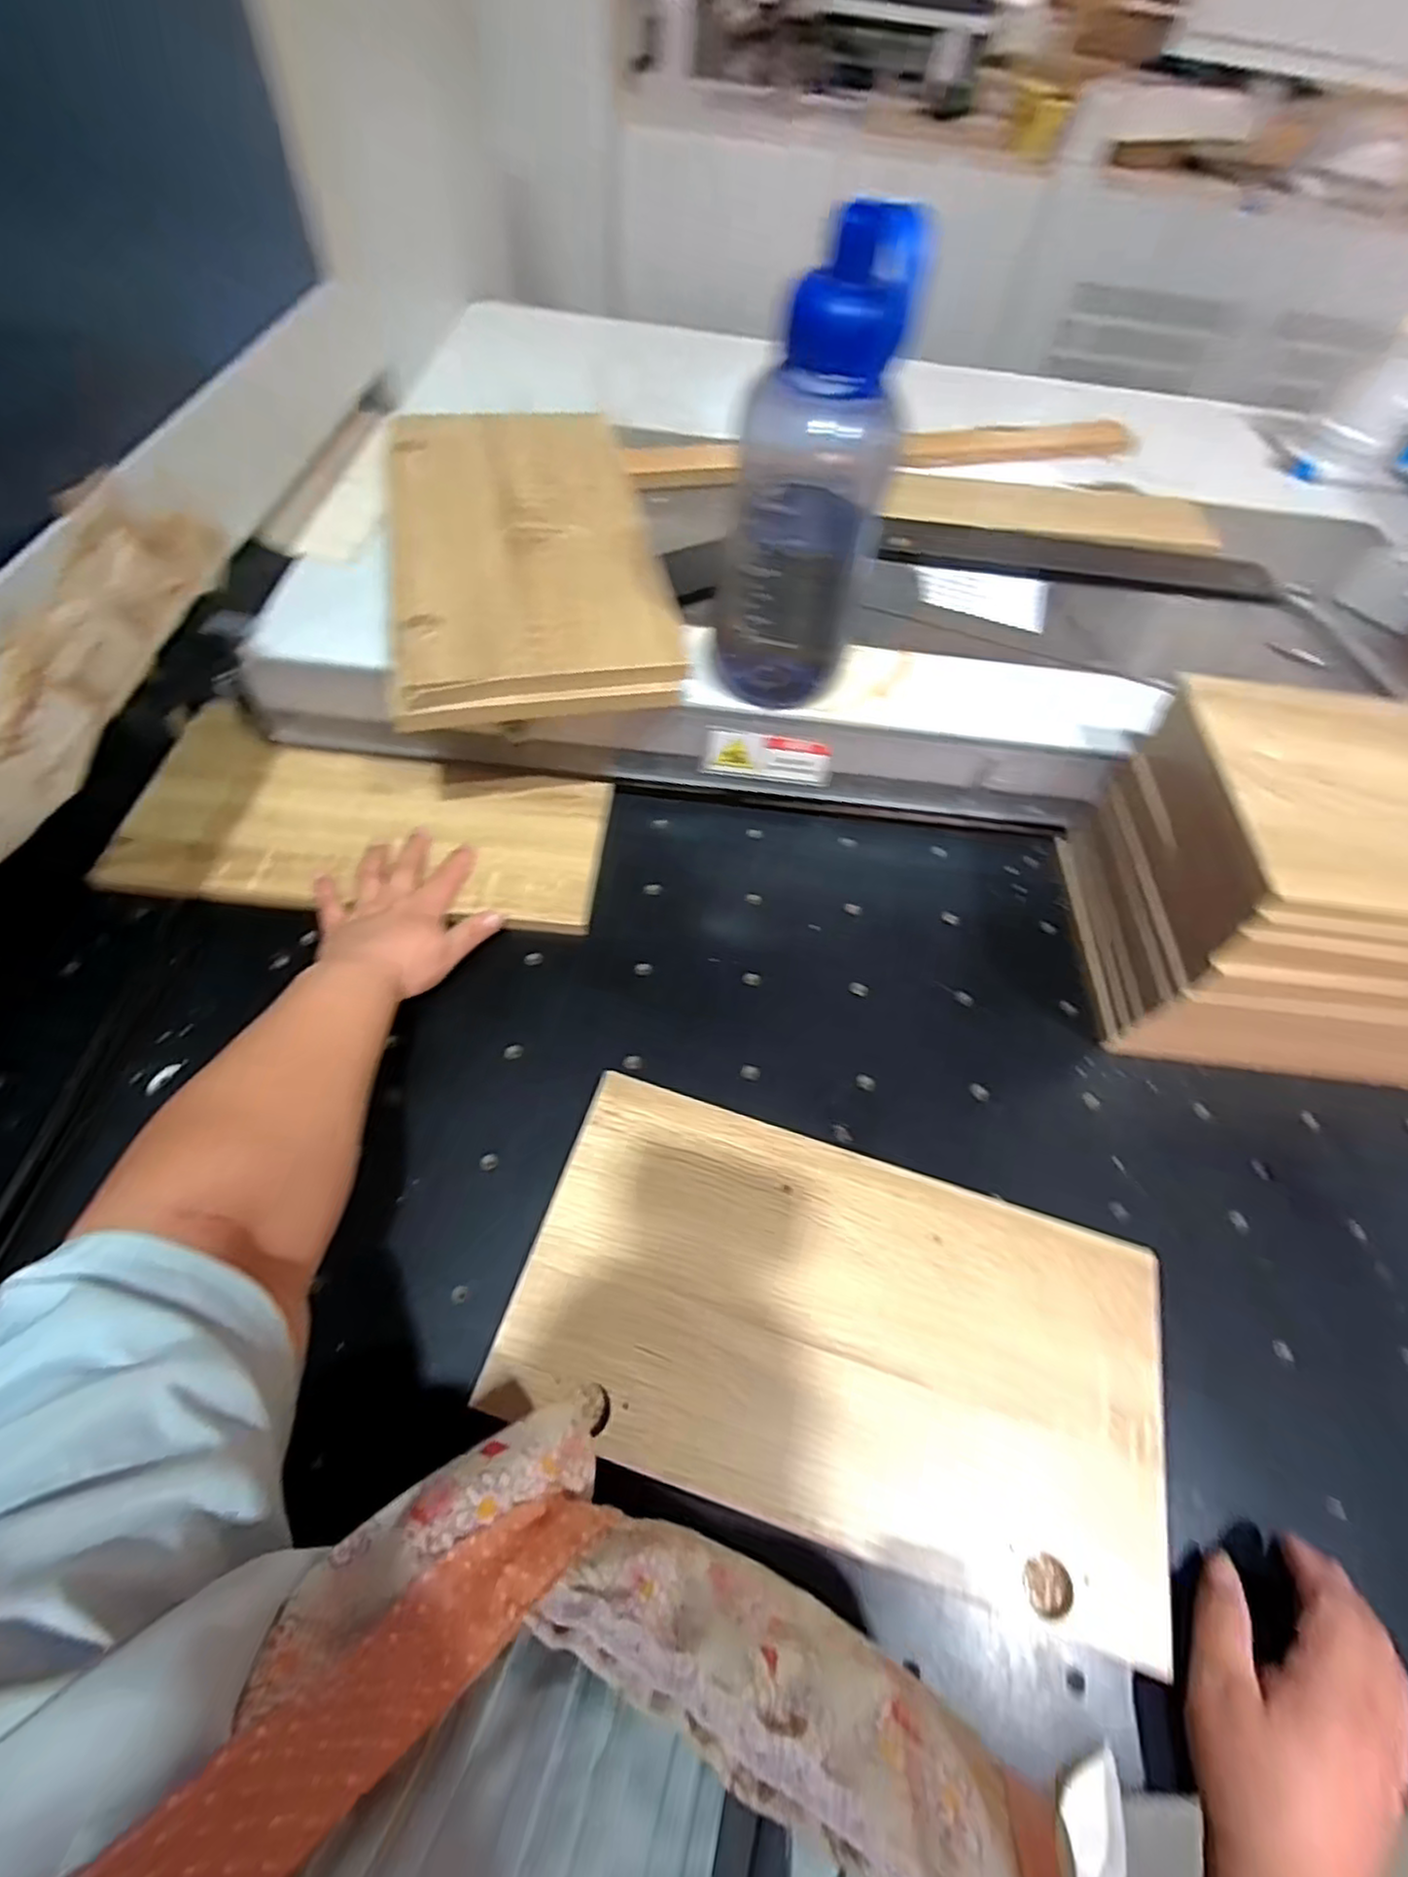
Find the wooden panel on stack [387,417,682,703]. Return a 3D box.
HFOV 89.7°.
[{"bbox_3d":[-0.144,-0.324,0.568,0.198,0.015,0.362,-10,61,-7],"label":"wooden panel on stack"}]

